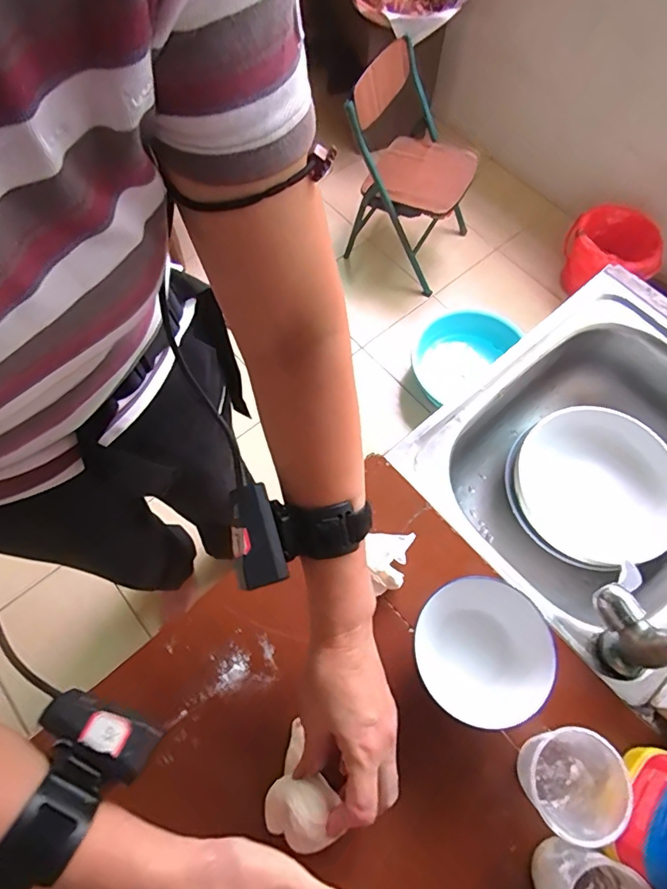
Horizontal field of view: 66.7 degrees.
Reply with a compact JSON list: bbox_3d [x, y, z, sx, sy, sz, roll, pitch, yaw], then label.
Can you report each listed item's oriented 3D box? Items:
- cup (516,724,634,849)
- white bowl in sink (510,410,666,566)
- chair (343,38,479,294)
[{"bbox_3d":[0.182,0.257,0.390,0.062,0.068,0.063,1,67,-1],"label":"cup"},{"bbox_3d":[0.317,0.051,0.608,0.175,0.052,0.179,1,67,-1],"label":"white bowl in sink"},{"bbox_3d":[0.237,-0.759,1.460,0.336,0.454,0.404,23,68,8],"label":"chair"}]

